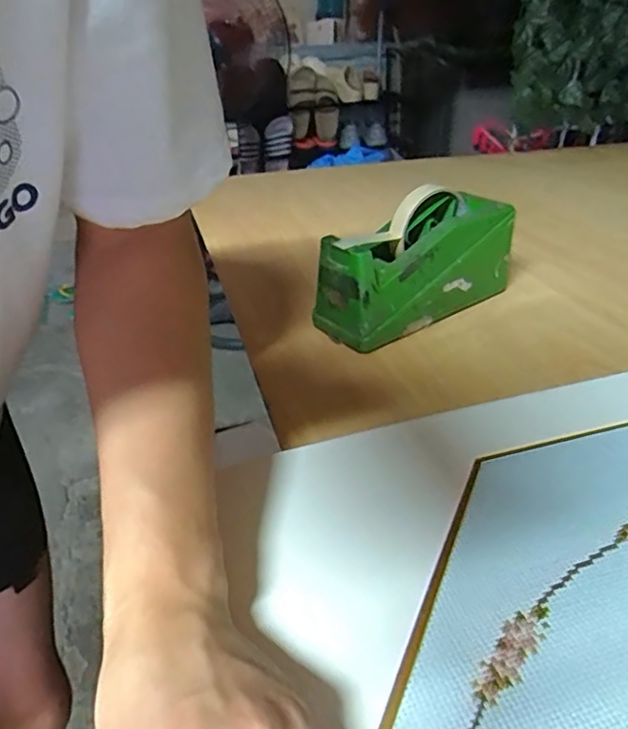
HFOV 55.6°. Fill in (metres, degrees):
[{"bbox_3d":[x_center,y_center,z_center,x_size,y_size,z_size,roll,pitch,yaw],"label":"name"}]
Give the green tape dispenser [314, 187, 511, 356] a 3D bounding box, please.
[{"bbox_3d":[0.100,-0.099,0.570,0.206,0.110,0.075,-23,36,-31],"label":"green tape dispenser"}]

